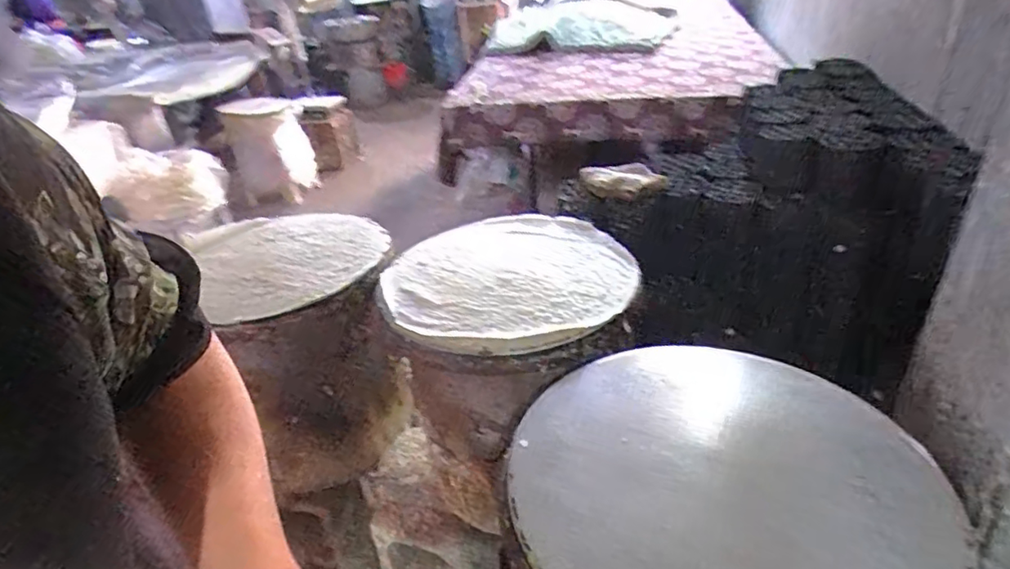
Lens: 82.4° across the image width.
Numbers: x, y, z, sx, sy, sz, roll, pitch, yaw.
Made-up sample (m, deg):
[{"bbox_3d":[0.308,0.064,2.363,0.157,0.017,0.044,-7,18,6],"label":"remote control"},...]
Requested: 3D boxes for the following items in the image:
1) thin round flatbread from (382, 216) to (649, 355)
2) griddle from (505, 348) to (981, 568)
[{"bbox_3d":[0.000,-0.018,0.899,0.381,0.013,0.383,-5,31,3],"label":"thin round flatbread"},{"bbox_3d":[0.198,0.180,0.541,0.371,0.013,0.372,-5,31,3],"label":"griddle"}]

